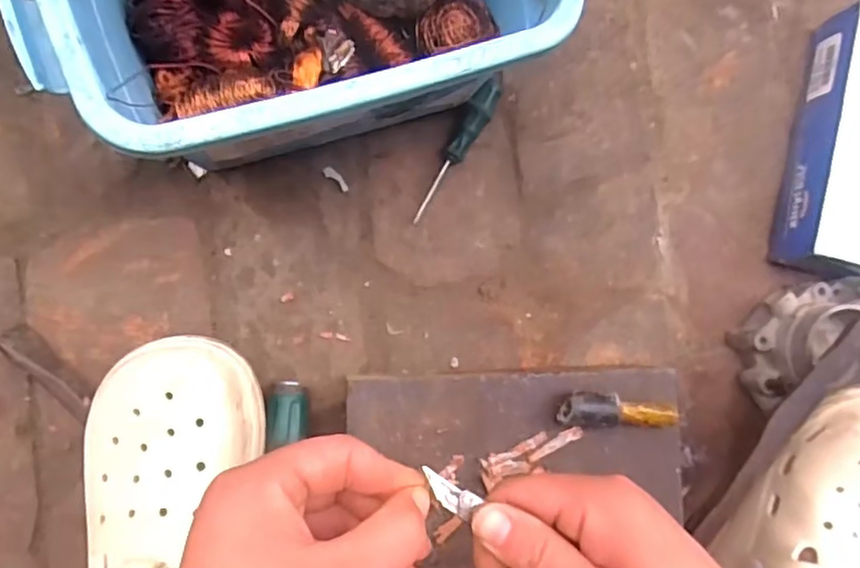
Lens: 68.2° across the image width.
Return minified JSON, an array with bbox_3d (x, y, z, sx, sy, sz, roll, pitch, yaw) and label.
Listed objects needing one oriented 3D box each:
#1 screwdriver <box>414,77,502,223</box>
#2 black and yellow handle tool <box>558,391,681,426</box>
[{"bbox_3d":[0.020,-0.101,0.477,0.019,0.023,0.118,32,83,-5],"label":"screwdriver"},{"bbox_3d":[0.125,0.082,0.416,0.080,0.025,0.021,2,87,-8],"label":"black and yellow handle tool"}]

